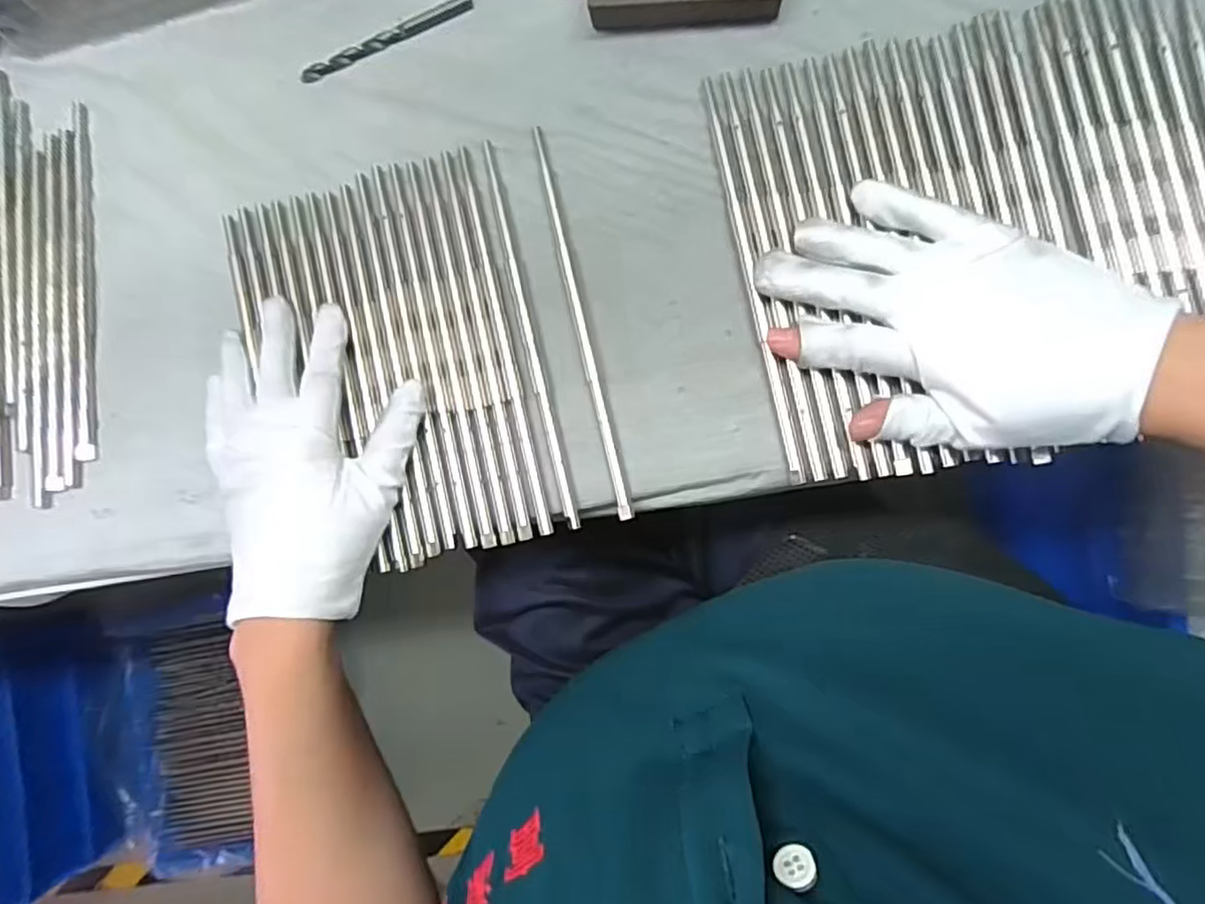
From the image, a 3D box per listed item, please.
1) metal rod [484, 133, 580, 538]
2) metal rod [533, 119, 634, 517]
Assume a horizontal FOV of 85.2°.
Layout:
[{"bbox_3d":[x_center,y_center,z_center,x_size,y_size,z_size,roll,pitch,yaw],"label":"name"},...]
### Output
[{"bbox_3d":[-0.039,-0.064,0.347,0.008,0.004,0.210,-14,84,7],"label":"metal rod"},{"bbox_3d":[-0.012,-0.069,0.341,0.008,0.004,0.210,-14,84,7],"label":"metal rod"}]

